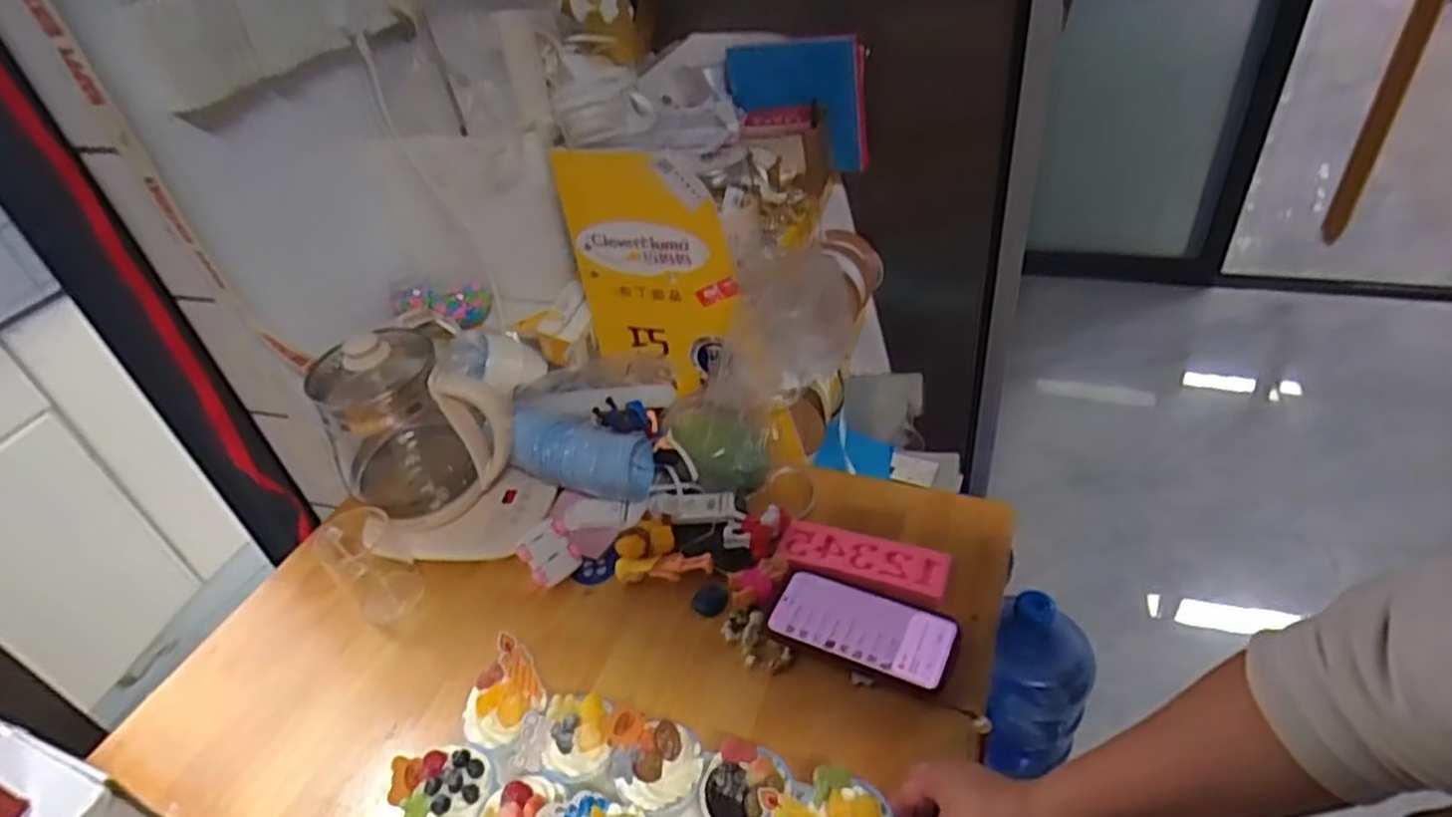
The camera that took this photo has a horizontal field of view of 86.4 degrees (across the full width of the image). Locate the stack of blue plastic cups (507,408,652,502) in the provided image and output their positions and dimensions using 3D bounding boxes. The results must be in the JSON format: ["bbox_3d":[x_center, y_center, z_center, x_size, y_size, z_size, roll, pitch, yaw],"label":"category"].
[{"bbox_3d":[-0.155,0.049,0.847,0.159,0.073,0.072,15,43,6],"label":"stack of blue plastic cups"}]

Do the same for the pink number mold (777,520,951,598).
[{"bbox_3d":[0.135,0.146,0.765,0.163,0.009,0.050,11,55,22],"label":"pink number mold"}]

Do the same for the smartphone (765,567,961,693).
[{"bbox_3d":[0.123,0.193,0.699,0.163,0.014,0.083,13,47,25],"label":"smartphone"}]

